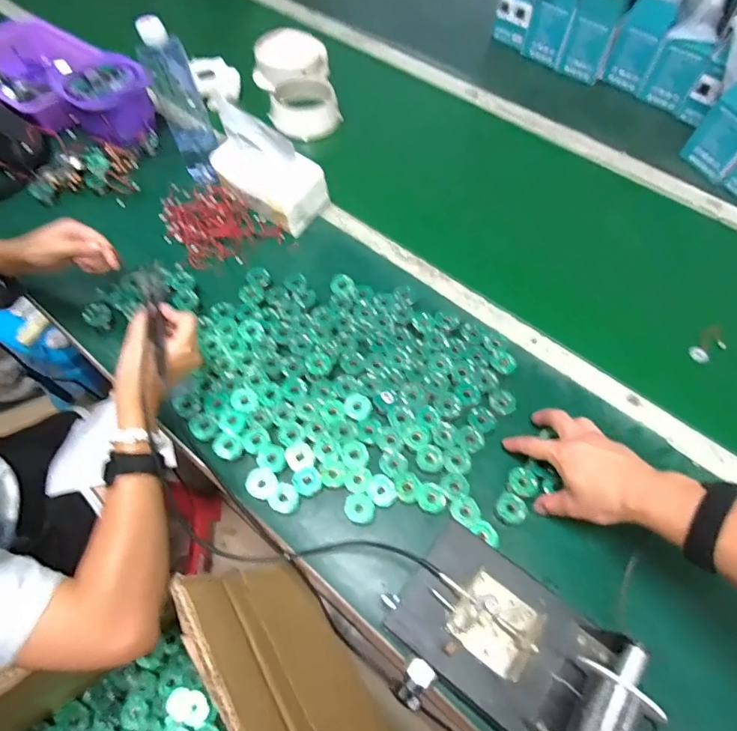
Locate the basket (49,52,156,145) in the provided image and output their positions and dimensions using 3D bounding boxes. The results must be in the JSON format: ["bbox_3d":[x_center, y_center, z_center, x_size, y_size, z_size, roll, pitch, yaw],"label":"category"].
[{"bbox_3d":[-0.450,-0.457,0.813,0.151,0.076,0.135,-14,61,-11],"label":"basket"}]

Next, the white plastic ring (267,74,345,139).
[{"bbox_3d":[-0.117,-0.487,0.879,0.127,0.049,0.124,1,60,-2],"label":"white plastic ring"}]

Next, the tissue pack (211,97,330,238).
[{"bbox_3d":[-0.151,-0.302,0.693,0.162,0.140,0.093,36,64,17],"label":"tissue pack"}]

